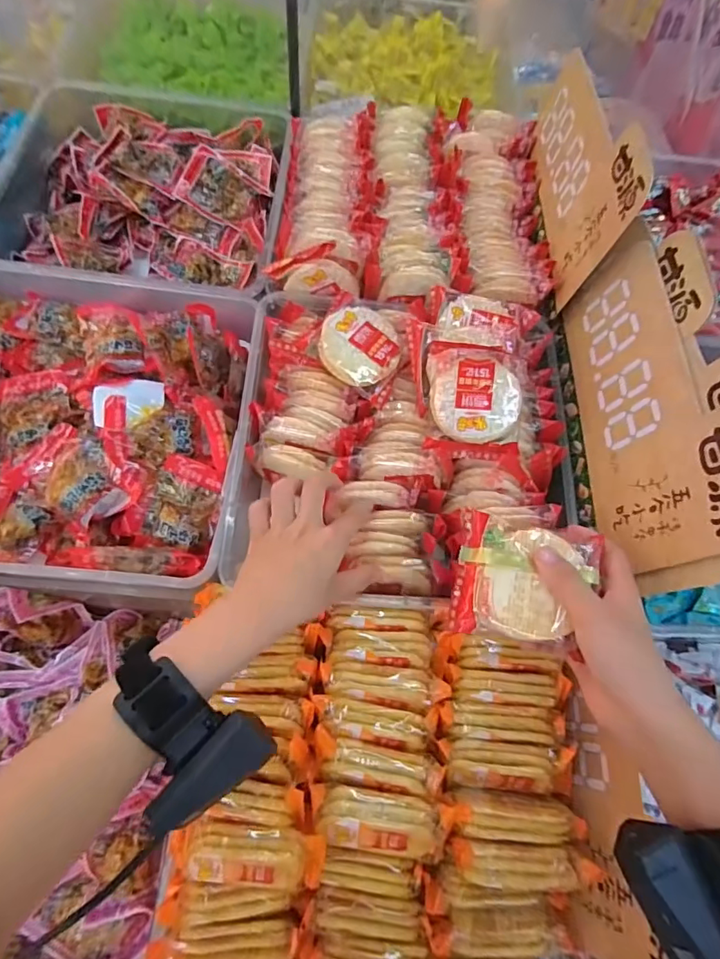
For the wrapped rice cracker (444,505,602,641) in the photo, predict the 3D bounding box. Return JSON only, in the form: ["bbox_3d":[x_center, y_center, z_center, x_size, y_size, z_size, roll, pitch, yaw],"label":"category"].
[{"bbox_3d":[0.113,0.069,0.345,0.090,0.018,0.081,12,69,2],"label":"wrapped rice cracker"}]

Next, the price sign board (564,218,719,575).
[{"bbox_3d":[0.227,-0.067,0.411,0.007,0.125,0.280,10,59,-18],"label":"price sign board"}]

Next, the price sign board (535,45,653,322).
[{"bbox_3d":[0.218,-0.317,0.494,0.008,0.131,0.271,7,66,-10],"label":"price sign board"}]

